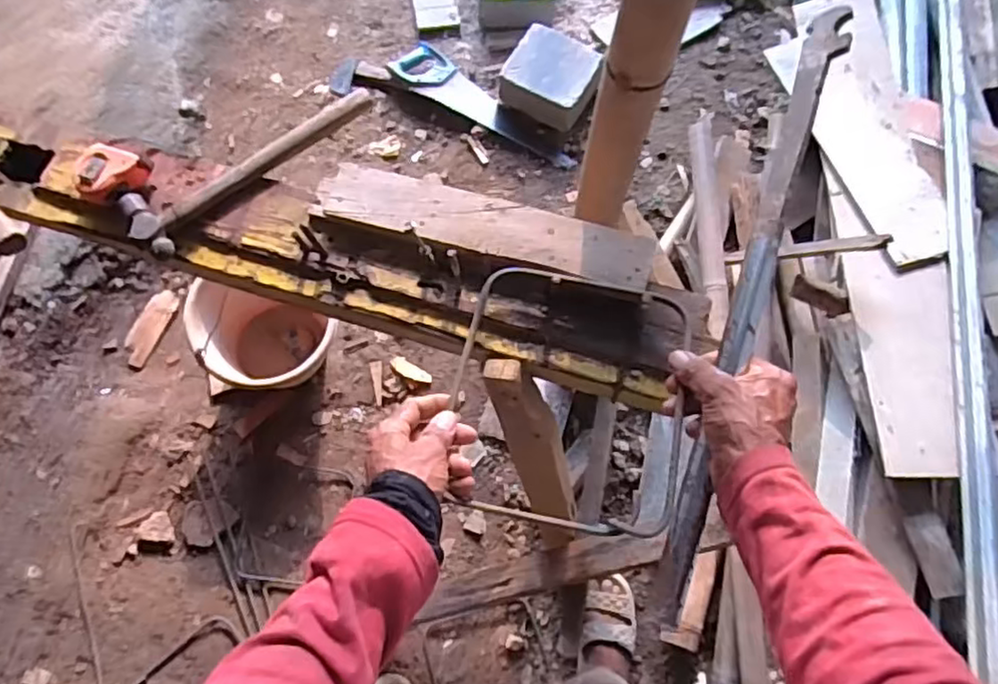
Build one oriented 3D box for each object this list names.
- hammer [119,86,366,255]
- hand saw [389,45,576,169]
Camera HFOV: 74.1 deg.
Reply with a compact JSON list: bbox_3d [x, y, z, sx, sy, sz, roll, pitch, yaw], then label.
[{"bbox_3d":[-0.256,-0.190,0.675,0.265,0.025,0.075,-39,73,-12],"label":"hammer"},{"bbox_3d":[-0.041,-0.599,1.695,0.547,0.021,0.131,38,75,14],"label":"hand saw"}]

